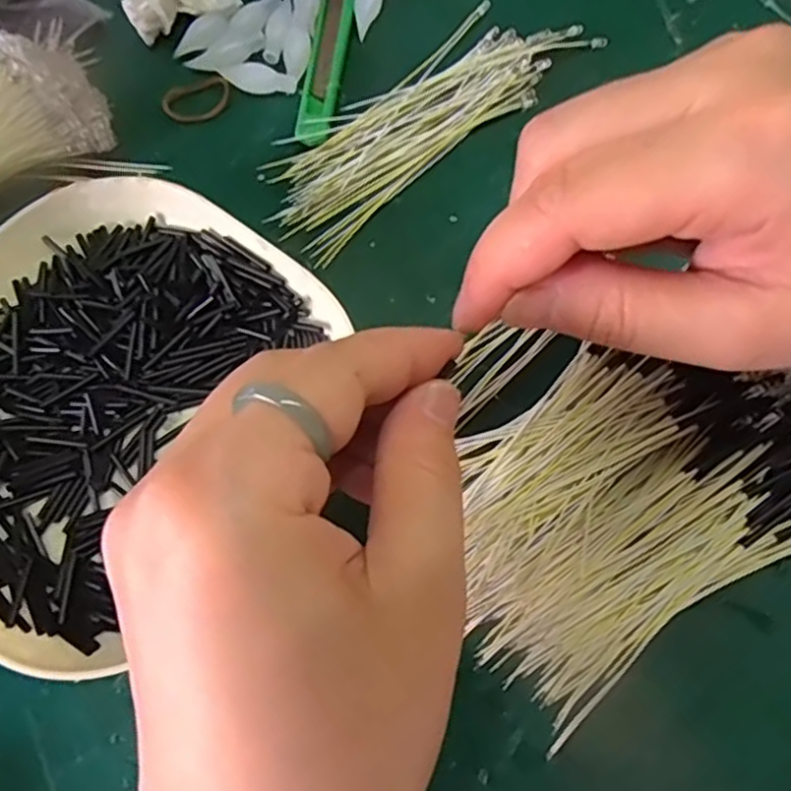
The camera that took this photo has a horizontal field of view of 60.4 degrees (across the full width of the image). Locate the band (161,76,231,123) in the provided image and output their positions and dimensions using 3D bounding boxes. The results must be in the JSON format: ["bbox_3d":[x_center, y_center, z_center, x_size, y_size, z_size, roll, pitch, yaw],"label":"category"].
[{"bbox_3d":[-0.077,-0.115,0.263,0.027,0.004,0.017,-16,72,-4],"label":"band"}]

